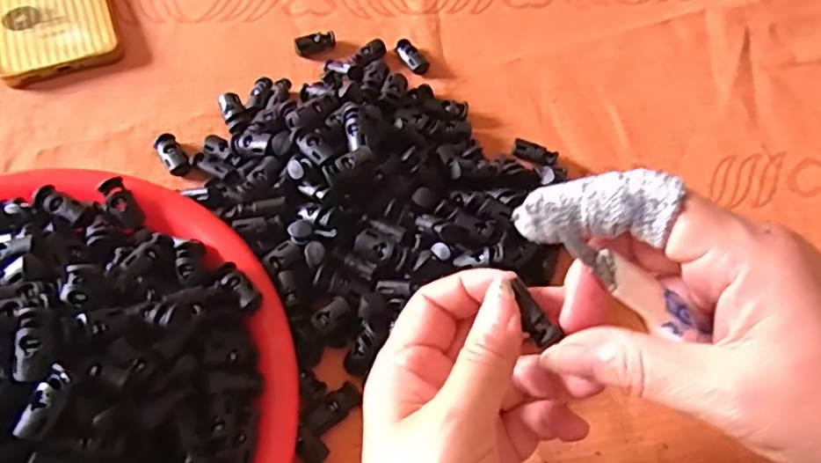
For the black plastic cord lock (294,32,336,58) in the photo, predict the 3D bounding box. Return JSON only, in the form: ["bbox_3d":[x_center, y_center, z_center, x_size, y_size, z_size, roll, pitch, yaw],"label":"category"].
[{"bbox_3d":[-0.064,-0.126,0.409,0.028,0.009,0.010,-26,65,-16],"label":"black plastic cord lock"}]

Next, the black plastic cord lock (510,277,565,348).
[{"bbox_3d":[0.046,0.029,0.228,0.009,0.006,0.027,-24,79,-15],"label":"black plastic cord lock"}]

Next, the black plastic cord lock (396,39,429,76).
[{"bbox_3d":[0.001,-0.118,0.409,0.015,0.006,0.031,-28,65,-17],"label":"black plastic cord lock"}]

